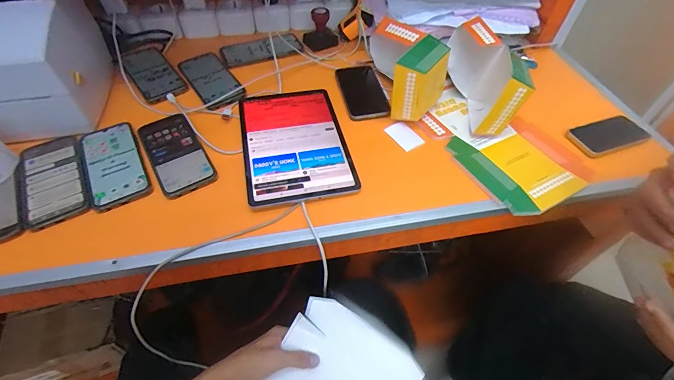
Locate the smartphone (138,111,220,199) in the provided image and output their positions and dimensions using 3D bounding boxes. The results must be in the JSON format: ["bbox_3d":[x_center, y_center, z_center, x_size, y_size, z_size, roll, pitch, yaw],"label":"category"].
[{"bbox_3d":[-0.257,-0.064,0.541,0.078,0.007,0.174,-26,56,-20],"label":"smartphone"}]

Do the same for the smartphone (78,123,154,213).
[{"bbox_3d":[-0.346,-0.041,0.526,0.083,0.015,0.167,-25,56,-19],"label":"smartphone"}]

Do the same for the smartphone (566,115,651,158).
[{"bbox_3d":[0.464,-0.095,0.585,0.127,0.013,0.068,-13,53,-11],"label":"smartphone"}]

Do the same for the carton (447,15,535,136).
[{"bbox_3d":[0.251,-0.205,0.602,0.054,0.112,0.234,-3,52,-3],"label":"carton"}]

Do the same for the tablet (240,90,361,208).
[{"bbox_3d":[-0.070,-0.082,0.562,0.160,0.010,0.248,-10,52,-9],"label":"tablet"}]

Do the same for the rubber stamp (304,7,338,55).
[{"bbox_3d":[-0.037,-0.349,0.737,0.068,0.074,0.057,-30,58,-23],"label":"rubber stamp"}]

